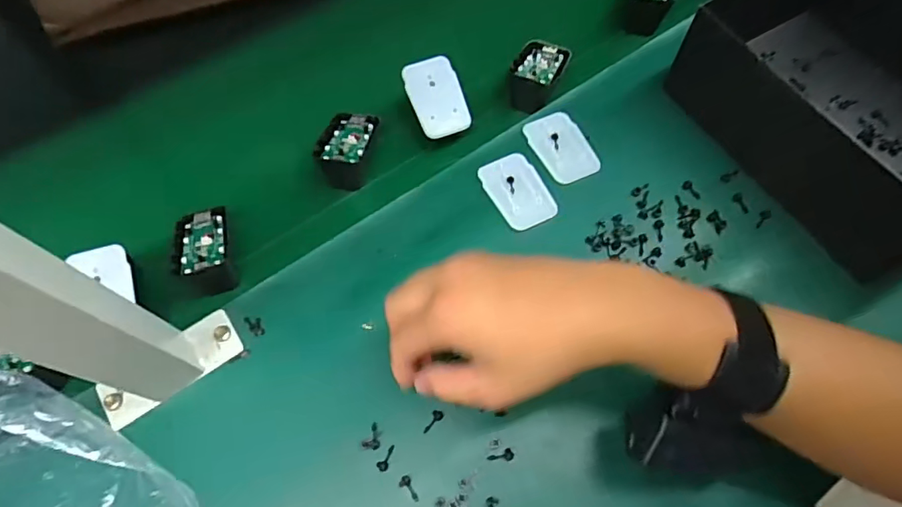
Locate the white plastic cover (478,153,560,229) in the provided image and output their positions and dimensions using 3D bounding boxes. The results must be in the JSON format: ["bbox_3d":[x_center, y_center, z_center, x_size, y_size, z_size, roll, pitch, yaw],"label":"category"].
[{"bbox_3d":[0.055,-0.053,0.435,0.046,0.005,0.071,-23,66,-11],"label":"white plastic cover"}]

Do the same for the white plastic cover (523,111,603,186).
[{"bbox_3d":[0.095,-0.093,0.454,0.045,0.006,0.072,-22,66,-10],"label":"white plastic cover"}]

